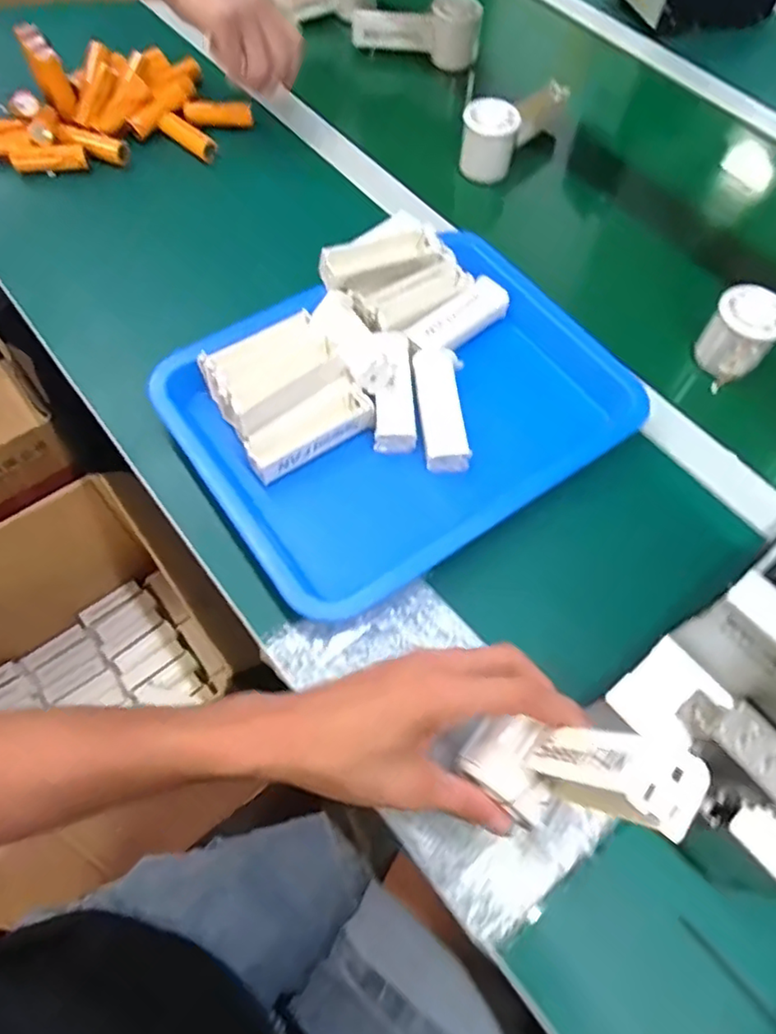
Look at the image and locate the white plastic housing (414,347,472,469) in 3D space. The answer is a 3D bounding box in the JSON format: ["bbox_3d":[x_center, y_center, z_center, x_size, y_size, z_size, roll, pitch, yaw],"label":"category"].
[{"bbox_3d":[0.042,-0.085,0.504,0.038,0.022,0.105,-1,63,-3],"label":"white plastic housing"}]

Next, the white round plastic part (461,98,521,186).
[{"bbox_3d":[0.106,-0.392,0.662,0.054,0.065,0.046,13,63,5],"label":"white round plastic part"}]

